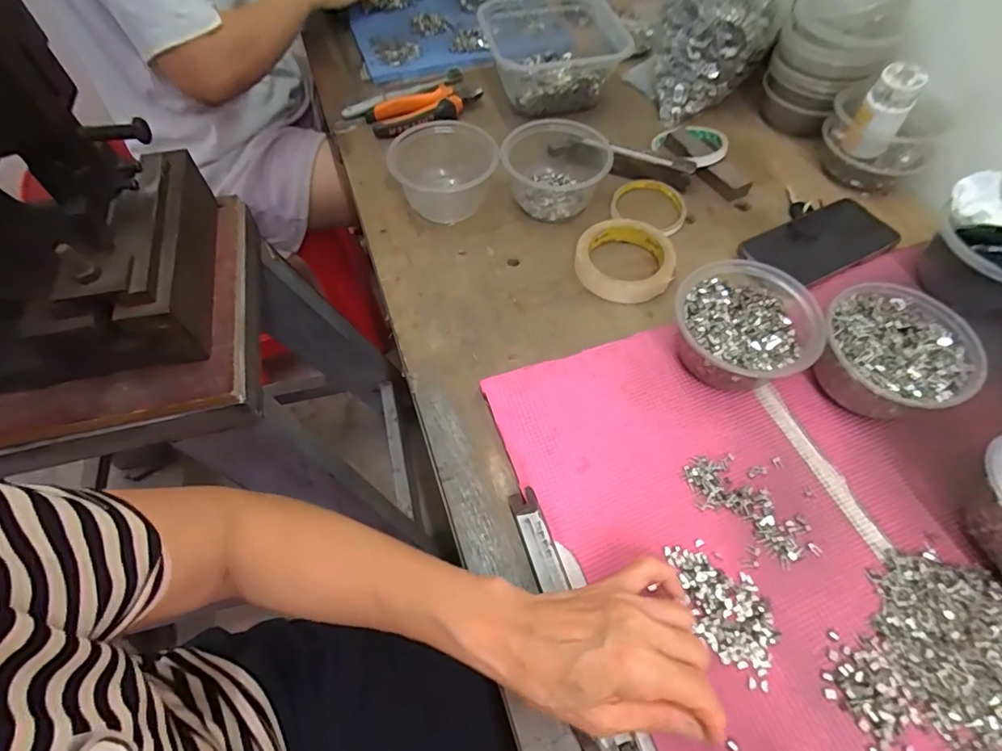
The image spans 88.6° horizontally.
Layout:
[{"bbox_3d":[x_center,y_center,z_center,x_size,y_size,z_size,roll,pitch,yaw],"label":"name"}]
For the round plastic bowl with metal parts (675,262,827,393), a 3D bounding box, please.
[{"bbox_3d":[0.205,-0.034,0.447,0.111,0.068,0.107,0,58,1],"label":"round plastic bowl with metal parts"}]

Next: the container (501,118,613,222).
[{"bbox_3d":[0.060,-0.234,0.575,0.110,0.065,0.108,0,58,1],"label":"container"}]

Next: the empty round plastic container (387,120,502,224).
[{"bbox_3d":[-0.063,-0.221,0.567,0.119,0.060,0.106,2,58,2],"label":"empty round plastic container"}]

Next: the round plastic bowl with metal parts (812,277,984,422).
[{"bbox_3d":[0.322,-0.017,0.429,0.116,0.064,0.108,0,58,1],"label":"round plastic bowl with metal parts"}]

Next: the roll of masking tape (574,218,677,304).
[{"bbox_3d":[0.127,-0.120,0.527,0.096,0.023,0.094,0,58,1],"label":"roll of masking tape"}]

